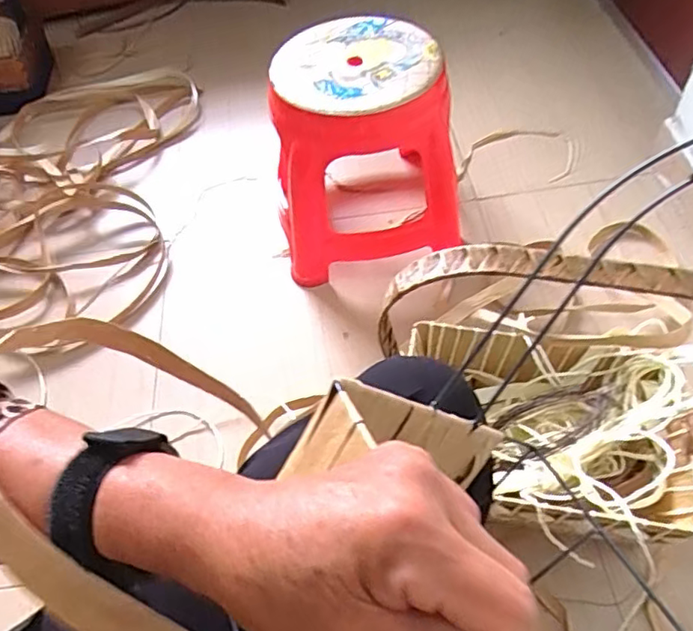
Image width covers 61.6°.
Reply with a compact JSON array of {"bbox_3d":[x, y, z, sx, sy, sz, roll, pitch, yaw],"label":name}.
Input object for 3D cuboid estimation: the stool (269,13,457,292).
[{"bbox_3d":[0.017,-0.269,0.989,0.301,0.338,0.258,-13,49,2],"label":"stool"}]

